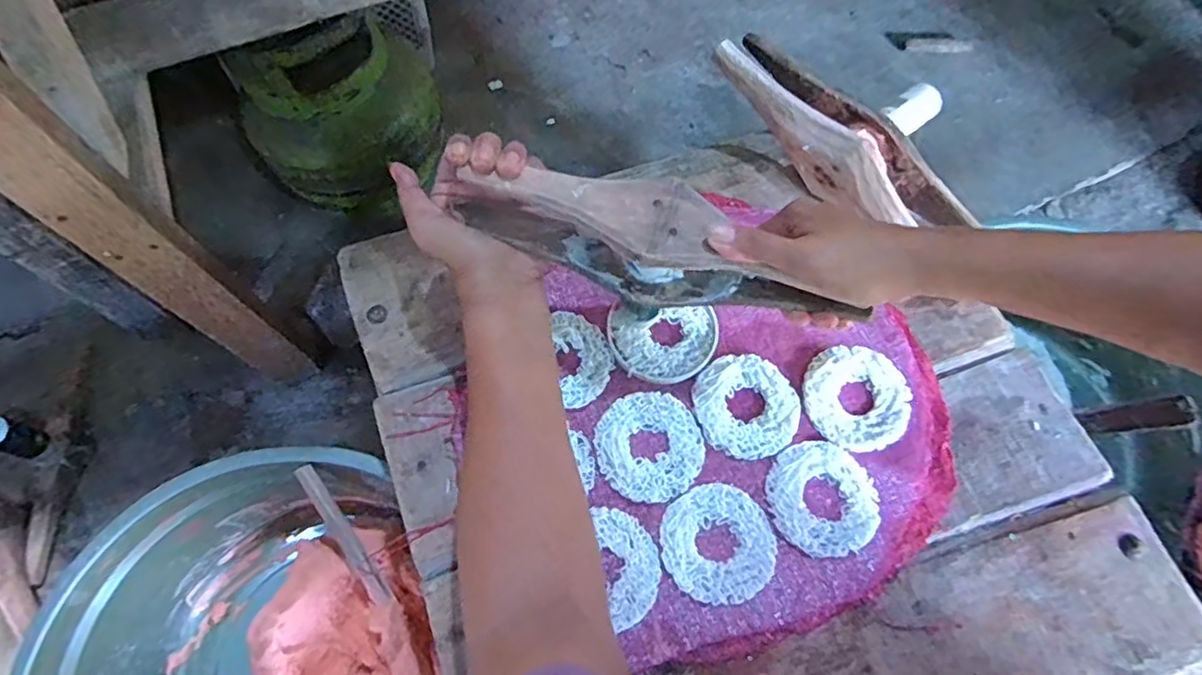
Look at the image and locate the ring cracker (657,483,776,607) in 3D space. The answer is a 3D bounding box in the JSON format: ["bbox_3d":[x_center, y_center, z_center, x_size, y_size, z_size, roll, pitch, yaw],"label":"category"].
[{"bbox_3d":[0.083,0.145,0.445,0.077,0.005,0.078,0,66,0],"label":"ring cracker"}]

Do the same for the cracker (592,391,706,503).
[{"bbox_3d":[0.036,0.080,0.471,0.077,0.006,0.079,0,66,0],"label":"cracker"}]

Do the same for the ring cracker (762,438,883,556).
[{"bbox_3d":[0.162,0.116,0.462,0.077,0.004,0.080,0,66,0],"label":"ring cracker"}]

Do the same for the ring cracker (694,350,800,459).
[{"bbox_3d":[0.112,0.052,0.487,0.075,0.007,0.079,0,66,0],"label":"ring cracker"}]

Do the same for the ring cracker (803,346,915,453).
[{"bbox_3d":[0.200,0.045,0.491,0.080,0.005,0.081,0,66,0],"label":"ring cracker"}]

